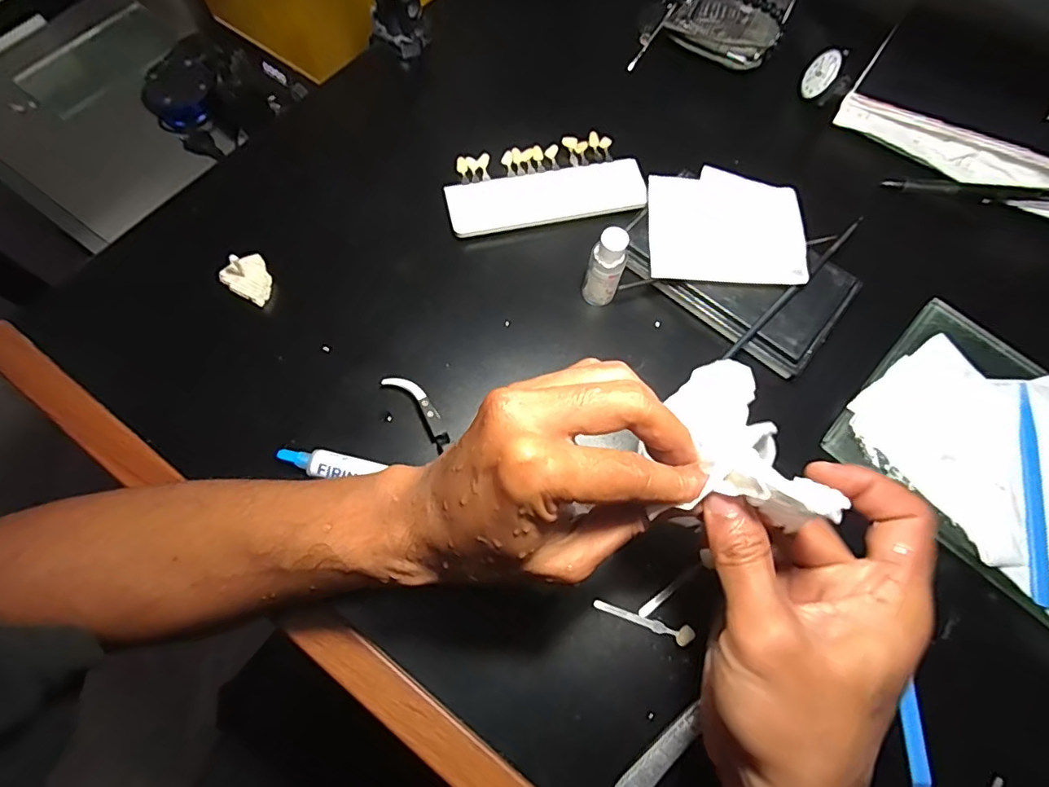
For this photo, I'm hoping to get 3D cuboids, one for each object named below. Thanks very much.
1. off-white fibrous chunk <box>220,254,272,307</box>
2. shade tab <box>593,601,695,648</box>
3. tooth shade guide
[{"bbox_3d":[-0.188,-0.077,0.361,0.027,0.021,0.032,-33,74,-14],"label":"off-white fibrous chunk"},{"bbox_3d":[0.067,0.127,0.298,0.055,0.004,0.010,19,69,5],"label":"shade tab"},{"bbox_3d":[0.015,-0.161,0.410,0.145,0.014,0.076,-9,70,-6],"label":"tooth shade guide"}]

